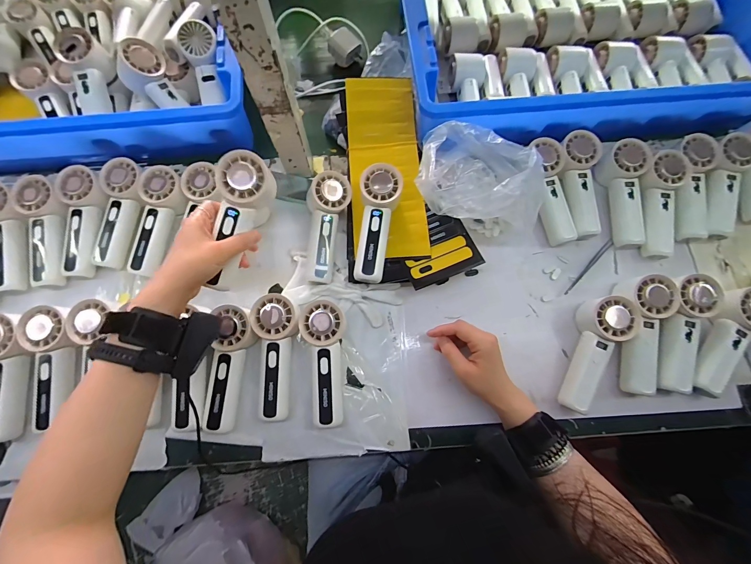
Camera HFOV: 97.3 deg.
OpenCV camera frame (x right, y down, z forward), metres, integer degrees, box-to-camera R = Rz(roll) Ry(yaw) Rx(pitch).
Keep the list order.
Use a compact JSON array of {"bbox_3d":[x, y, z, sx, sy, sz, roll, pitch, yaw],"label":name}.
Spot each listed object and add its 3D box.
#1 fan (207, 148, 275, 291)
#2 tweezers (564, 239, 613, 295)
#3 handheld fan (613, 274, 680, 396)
[{"bbox_3d":[-0.158,-0.068,0.385,0.057,0.036,0.157,15,97,6],"label":"fan"},{"bbox_3d":[0.316,-0.026,0.484,0.122,0.004,0.009,-40,75,-13],"label":"tweezers"},{"bbox_3d":[0.357,0.069,0.450,0.075,0.050,0.159,9,89,3],"label":"handheld fan"}]

